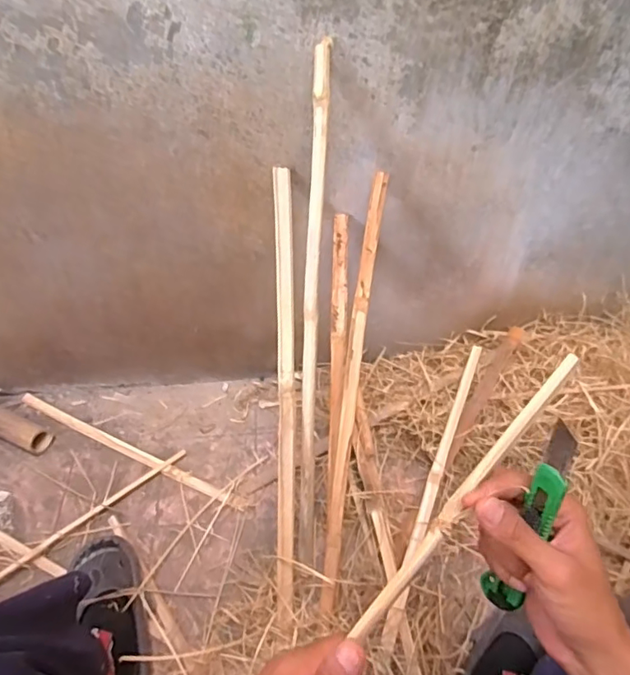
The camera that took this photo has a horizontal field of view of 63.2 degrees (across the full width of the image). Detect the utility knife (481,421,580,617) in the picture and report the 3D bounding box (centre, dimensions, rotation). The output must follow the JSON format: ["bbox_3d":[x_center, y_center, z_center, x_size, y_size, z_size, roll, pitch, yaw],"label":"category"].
[{"bbox_3d":[0.154,0.134,0.365,0.016,0.171,0.032,-5,31,-21],"label":"utility knife"}]

